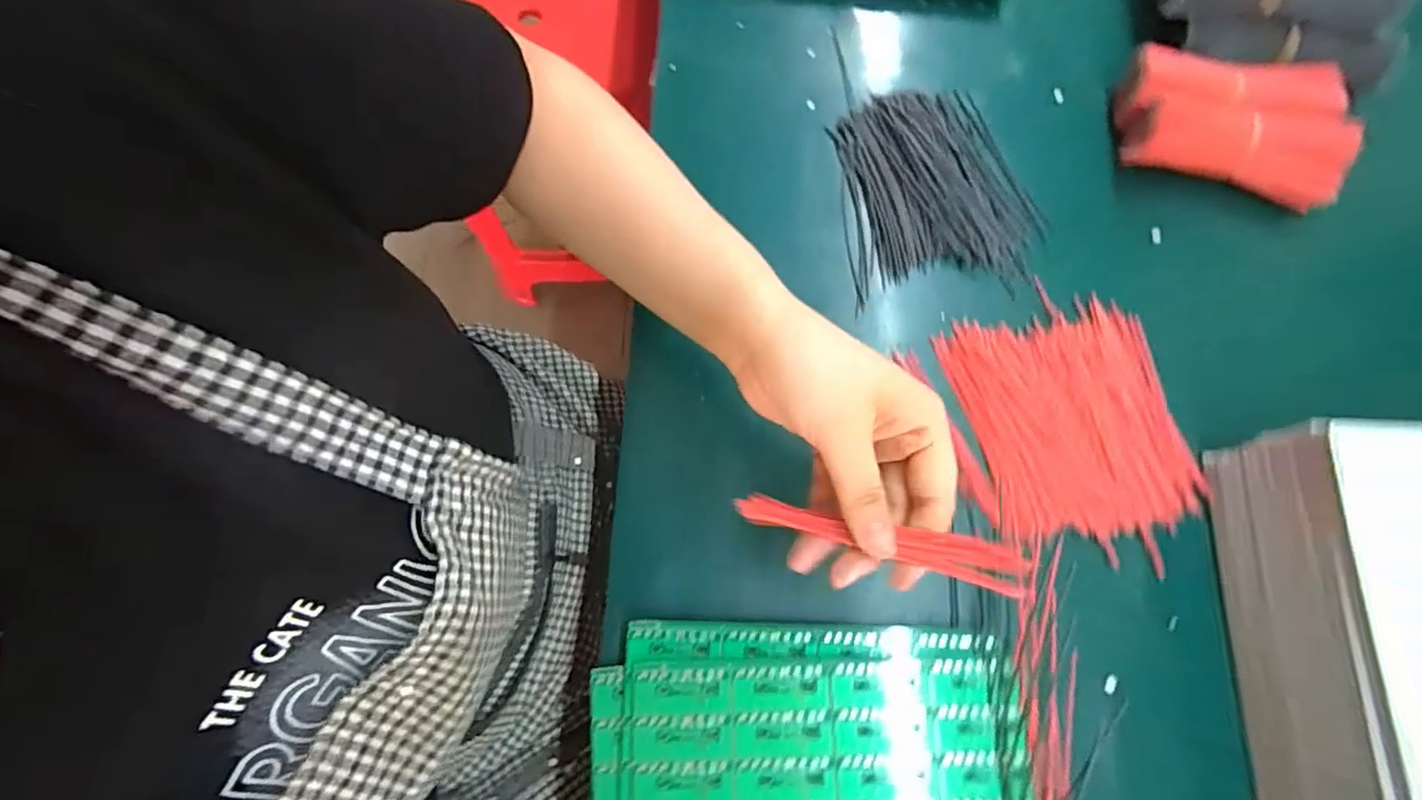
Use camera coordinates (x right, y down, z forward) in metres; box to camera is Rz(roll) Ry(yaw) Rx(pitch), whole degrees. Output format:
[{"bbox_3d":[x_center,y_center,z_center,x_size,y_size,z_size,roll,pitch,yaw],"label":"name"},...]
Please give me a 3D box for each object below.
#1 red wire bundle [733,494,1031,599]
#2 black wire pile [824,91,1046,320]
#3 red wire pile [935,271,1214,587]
[{"bbox_3d":[0.065,0.057,0.250,0.116,0.008,0.019,7,73,28],"label":"red wire bundle"},{"bbox_3d":[0.144,-0.135,0.385,0.120,0.013,0.134,-7,76,2],"label":"black wire pile"},{"bbox_3d":[0.206,0.013,0.346,0.113,0.011,0.144,-12,76,1],"label":"red wire pile"}]

